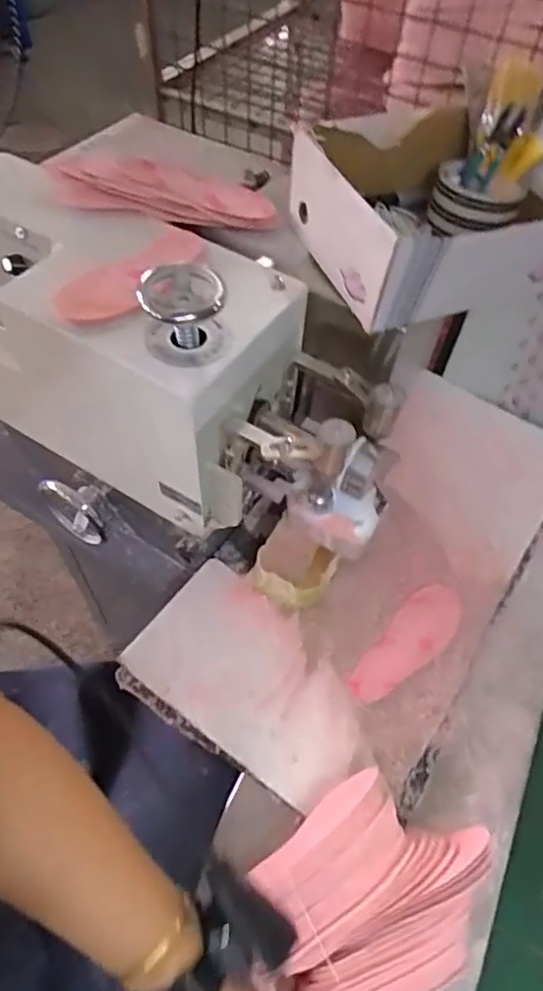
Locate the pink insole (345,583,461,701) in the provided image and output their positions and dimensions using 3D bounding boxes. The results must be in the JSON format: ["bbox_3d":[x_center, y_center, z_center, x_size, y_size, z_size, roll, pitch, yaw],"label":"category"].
[{"bbox_3d":[0.143,0.155,0.597,0.054,0.004,0.156,40,66,22],"label":"pink insole"}]

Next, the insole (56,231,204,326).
[{"bbox_3d":[-0.116,-0.187,0.490,0.051,0.014,0.155,33,54,12],"label":"insole"}]

